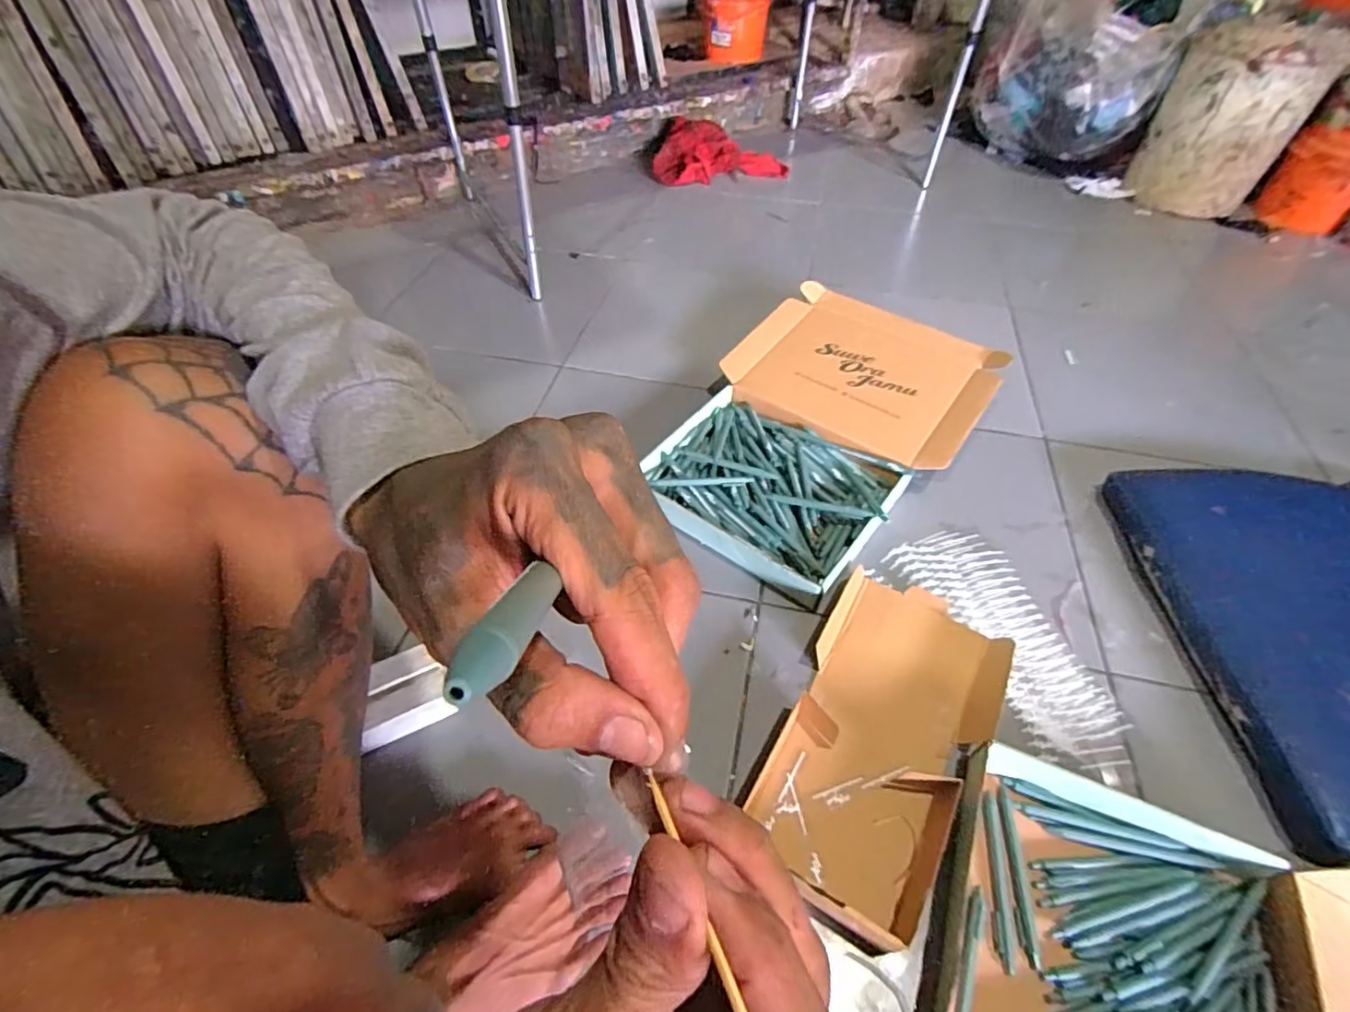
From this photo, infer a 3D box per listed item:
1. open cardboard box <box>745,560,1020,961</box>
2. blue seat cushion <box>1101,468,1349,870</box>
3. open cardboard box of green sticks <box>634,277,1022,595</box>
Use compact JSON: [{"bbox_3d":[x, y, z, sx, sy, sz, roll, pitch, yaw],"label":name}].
[{"bbox_3d":[0.225,0.232,0.625,0.194,0.048,0.379,26,54,20],"label":"open cardboard box"},{"bbox_3d":[0.813,0.137,0.669,0.424,0.066,0.493,4,50,3],"label":"blue seat cushion"},{"bbox_3d":[0.221,-0.128,0.893,0.358,0.076,0.544,31,56,23],"label":"open cardboard box of green sticks"}]

